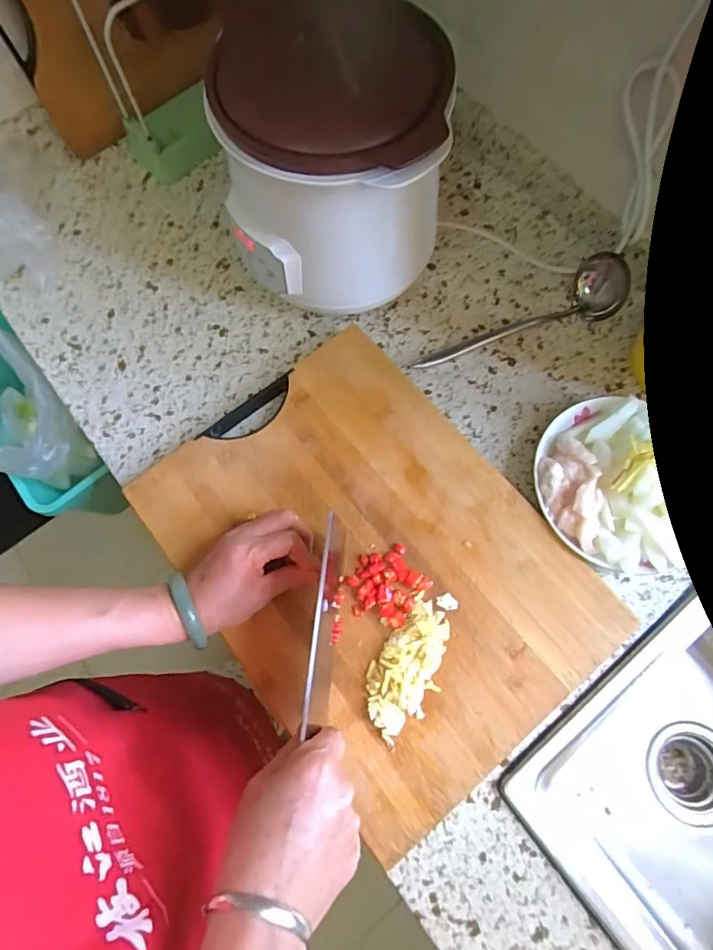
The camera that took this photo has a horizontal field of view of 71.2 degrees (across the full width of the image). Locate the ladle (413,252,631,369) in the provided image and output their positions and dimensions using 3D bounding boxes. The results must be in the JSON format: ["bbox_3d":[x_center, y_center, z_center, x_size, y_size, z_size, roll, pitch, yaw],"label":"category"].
[{"bbox_3d":[0.171,-0.177,0.528,0.225,0.056,0.056,-13,72,-3],"label":"ladle"}]

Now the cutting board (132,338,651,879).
[{"bbox_3d":[0.015,0.077,0.455,0.290,0.028,0.403,-38,75,-11],"label":"cutting board"}]

